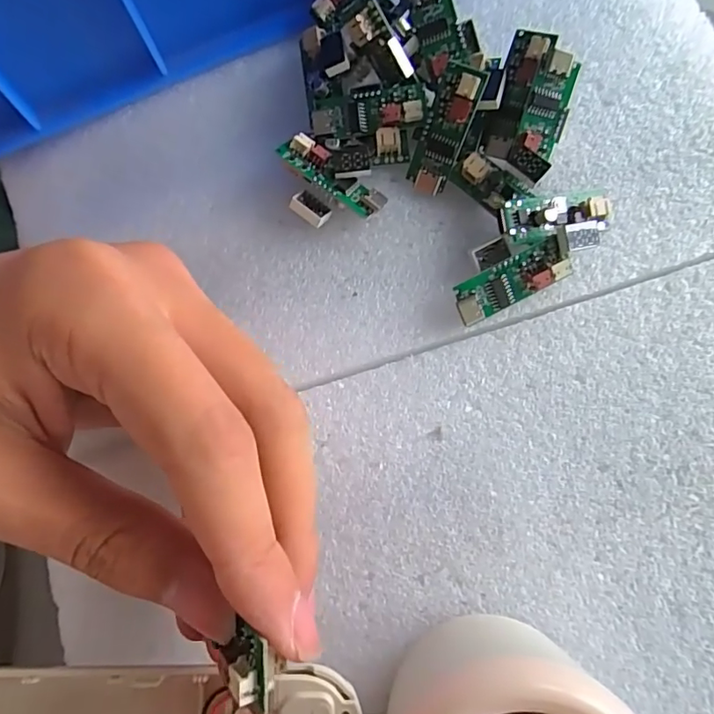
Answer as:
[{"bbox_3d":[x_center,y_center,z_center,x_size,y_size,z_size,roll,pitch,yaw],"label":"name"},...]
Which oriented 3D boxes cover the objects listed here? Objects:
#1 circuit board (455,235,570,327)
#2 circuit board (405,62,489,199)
[{"bbox_3d":[0.048,-0.023,0.160,0.037,0.004,0.014,-26,108,-1],"label":"circuit board"},{"bbox_3d":[0.028,-0.074,0.169,0.015,0.007,0.040,25,118,8],"label":"circuit board"}]

